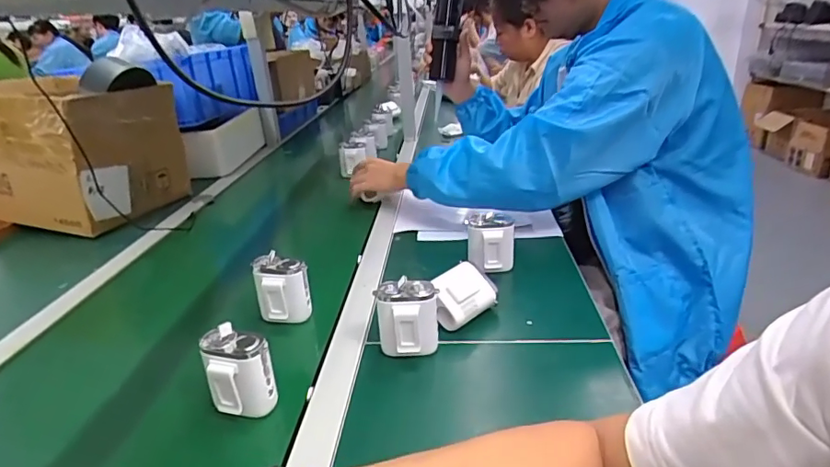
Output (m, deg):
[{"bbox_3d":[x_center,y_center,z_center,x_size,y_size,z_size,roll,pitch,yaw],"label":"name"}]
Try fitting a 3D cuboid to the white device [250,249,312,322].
[{"bbox_3d":[-0.177,0.072,0.685,0.067,0.082,0.050,-12,25,-18],"label":"white device"}]

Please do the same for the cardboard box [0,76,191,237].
[{"bbox_3d":[-0.724,-0.188,1.116,0.358,0.257,0.290,5,25,18],"label":"cardboard box"}]

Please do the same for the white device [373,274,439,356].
[{"bbox_3d":[-0.008,0.103,0.592,0.070,0.093,0.040,1,24,9],"label":"white device"}]

